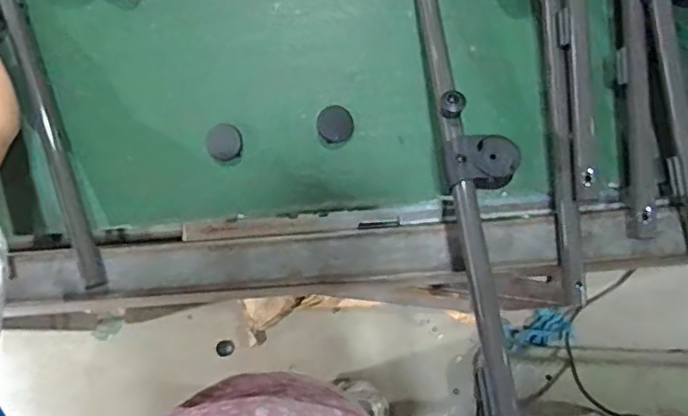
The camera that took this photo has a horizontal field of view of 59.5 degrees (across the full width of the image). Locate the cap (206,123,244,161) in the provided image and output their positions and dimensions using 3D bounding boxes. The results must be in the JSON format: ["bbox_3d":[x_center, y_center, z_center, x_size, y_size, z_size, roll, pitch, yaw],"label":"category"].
[{"bbox_3d":[-0.114,-0.063,0.576,0.034,0.008,0.036,0,78,0],"label":"cap"}]

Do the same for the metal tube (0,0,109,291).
[{"bbox_3d":[-0.298,-0.120,0.577,0.025,0.023,0.422,-22,78,-5],"label":"metal tube"}]

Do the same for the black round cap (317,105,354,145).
[{"bbox_3d":[-0.008,-0.080,0.575,0.034,0.011,0.034,0,78,0],"label":"black round cap"}]

